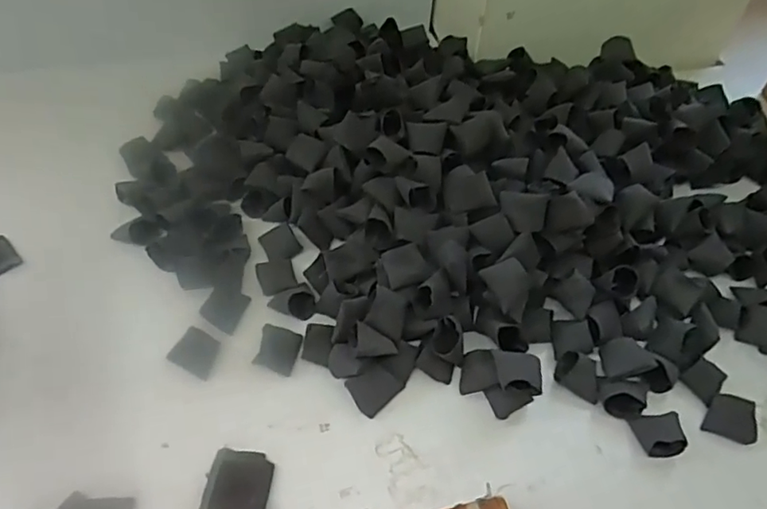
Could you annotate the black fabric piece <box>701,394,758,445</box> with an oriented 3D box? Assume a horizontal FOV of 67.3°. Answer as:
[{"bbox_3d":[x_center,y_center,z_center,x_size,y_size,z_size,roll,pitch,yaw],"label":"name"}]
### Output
[{"bbox_3d":[0.297,0.139,0.492,0.041,0.007,0.038,16,66,15],"label":"black fabric piece"}]

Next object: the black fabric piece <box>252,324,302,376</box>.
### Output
[{"bbox_3d":[-0.094,0.085,0.516,0.036,0.008,0.040,12,50,7],"label":"black fabric piece"}]

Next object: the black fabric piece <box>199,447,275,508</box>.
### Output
[{"bbox_3d":[-0.110,0.175,0.439,0.048,0.005,0.052,5,50,1],"label":"black fabric piece"}]

